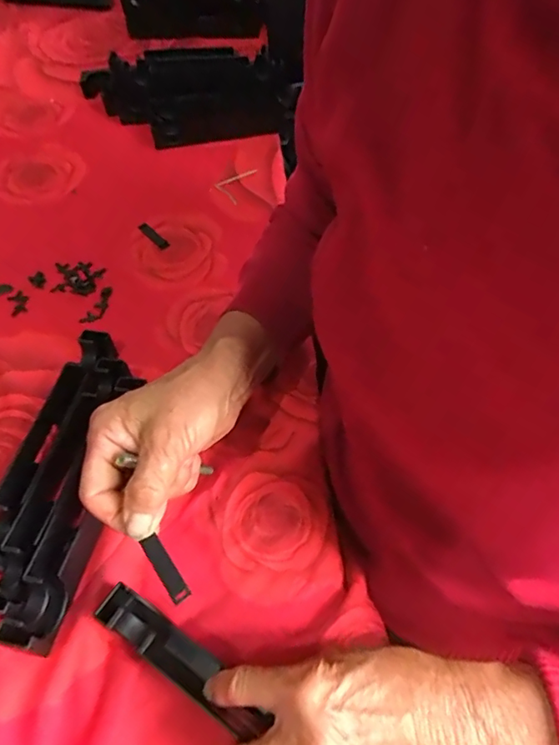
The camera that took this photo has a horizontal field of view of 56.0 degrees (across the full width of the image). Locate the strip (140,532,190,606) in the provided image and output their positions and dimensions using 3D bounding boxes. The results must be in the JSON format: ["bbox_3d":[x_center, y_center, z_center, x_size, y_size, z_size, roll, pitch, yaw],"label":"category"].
[{"bbox_3d":[-0.061,0.104,0.279,0.010,0.004,0.037,-31,65,-19],"label":"strip"}]

